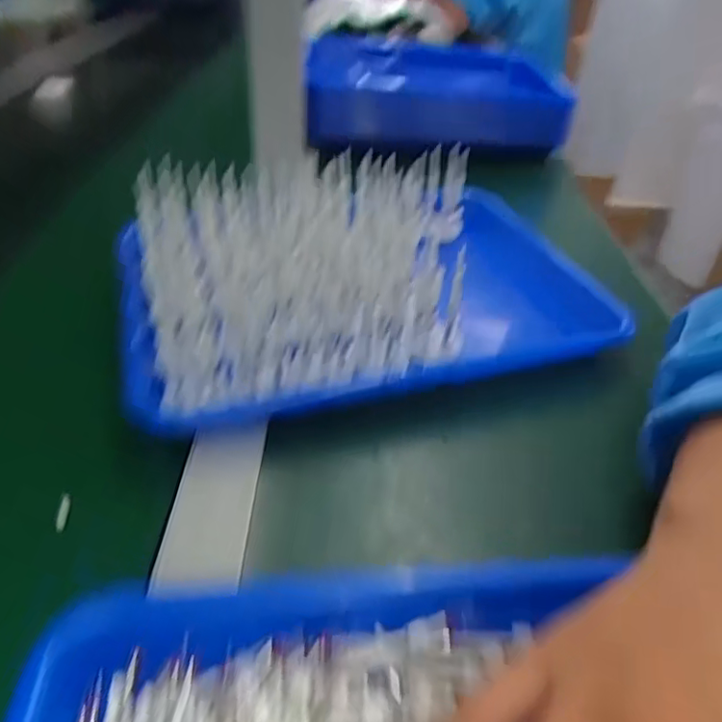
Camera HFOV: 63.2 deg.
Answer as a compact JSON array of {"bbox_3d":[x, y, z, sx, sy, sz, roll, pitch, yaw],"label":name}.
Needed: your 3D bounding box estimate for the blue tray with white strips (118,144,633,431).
[{"bbox_3d":[-0.009,-0.064,0.415,0.302,0.077,0.233,-9,40,-16],"label":"blue tray with white strips"}]

